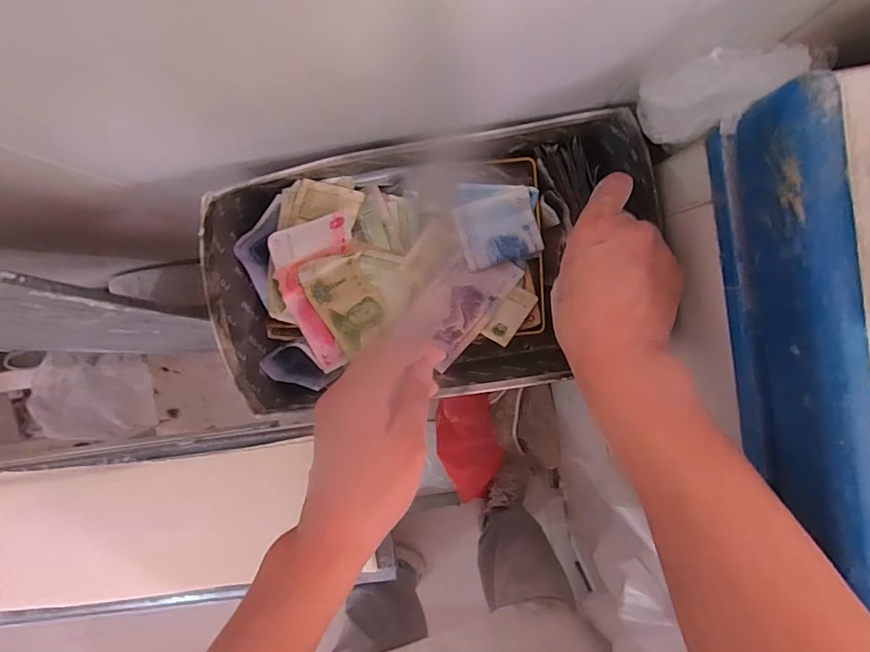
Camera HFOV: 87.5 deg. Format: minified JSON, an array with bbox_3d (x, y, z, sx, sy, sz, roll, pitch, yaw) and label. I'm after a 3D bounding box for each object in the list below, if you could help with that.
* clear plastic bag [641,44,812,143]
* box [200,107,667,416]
[{"bbox_3d":[0.170,-0.137,0.272,0.084,0.055,0.046,-11,94,3],"label":"clear plastic bag"},{"bbox_3d":[-0.004,-0.047,0.407,0.361,0.091,0.200,-9,94,3],"label":"box"}]

